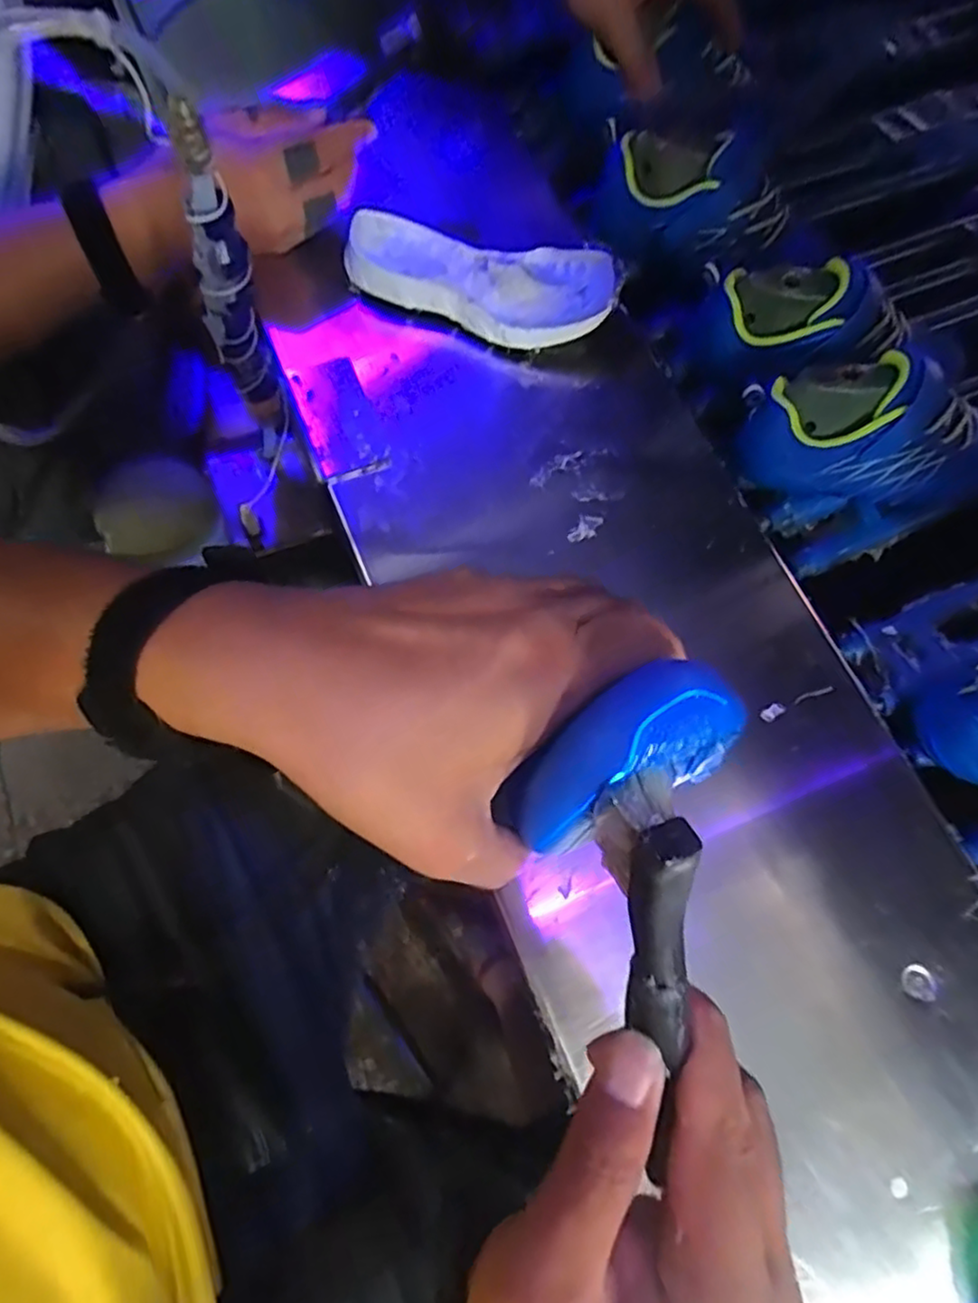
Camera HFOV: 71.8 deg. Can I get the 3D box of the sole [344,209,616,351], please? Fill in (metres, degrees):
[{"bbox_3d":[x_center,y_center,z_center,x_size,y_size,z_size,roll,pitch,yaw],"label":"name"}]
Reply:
[{"bbox_3d":[-0.007,-0.250,0.459,0.178,0.034,0.074,12,72,6],"label":"sole"}]

